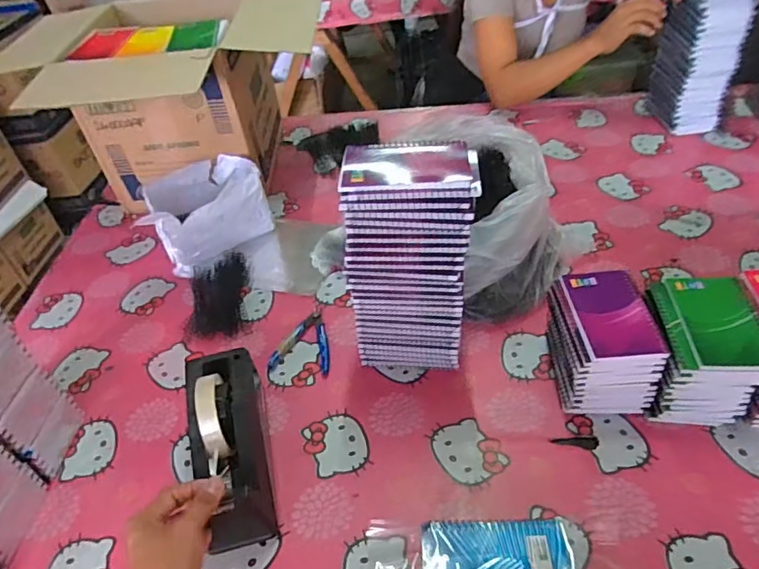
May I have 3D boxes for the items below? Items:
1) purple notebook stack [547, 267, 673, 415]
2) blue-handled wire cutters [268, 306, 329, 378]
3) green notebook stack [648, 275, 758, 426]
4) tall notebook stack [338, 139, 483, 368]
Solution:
[{"bbox_3d":[0.261,0.074,0.640,0.101,0.116,0.136,-6,43,2],"label":"purple notebook stack"},{"bbox_3d":[-0.099,0.077,0.759,0.083,0.008,0.116,5,45,13],"label":"blue-handled wire cutters"},{"bbox_3d":[0.370,0.077,0.624,0.102,0.116,0.127,-2,43,6],"label":"green notebook stack"},{"bbox_3d":[0.041,-0.020,0.654,0.138,0.289,0.089,1,44,9],"label":"tall notebook stack"}]

